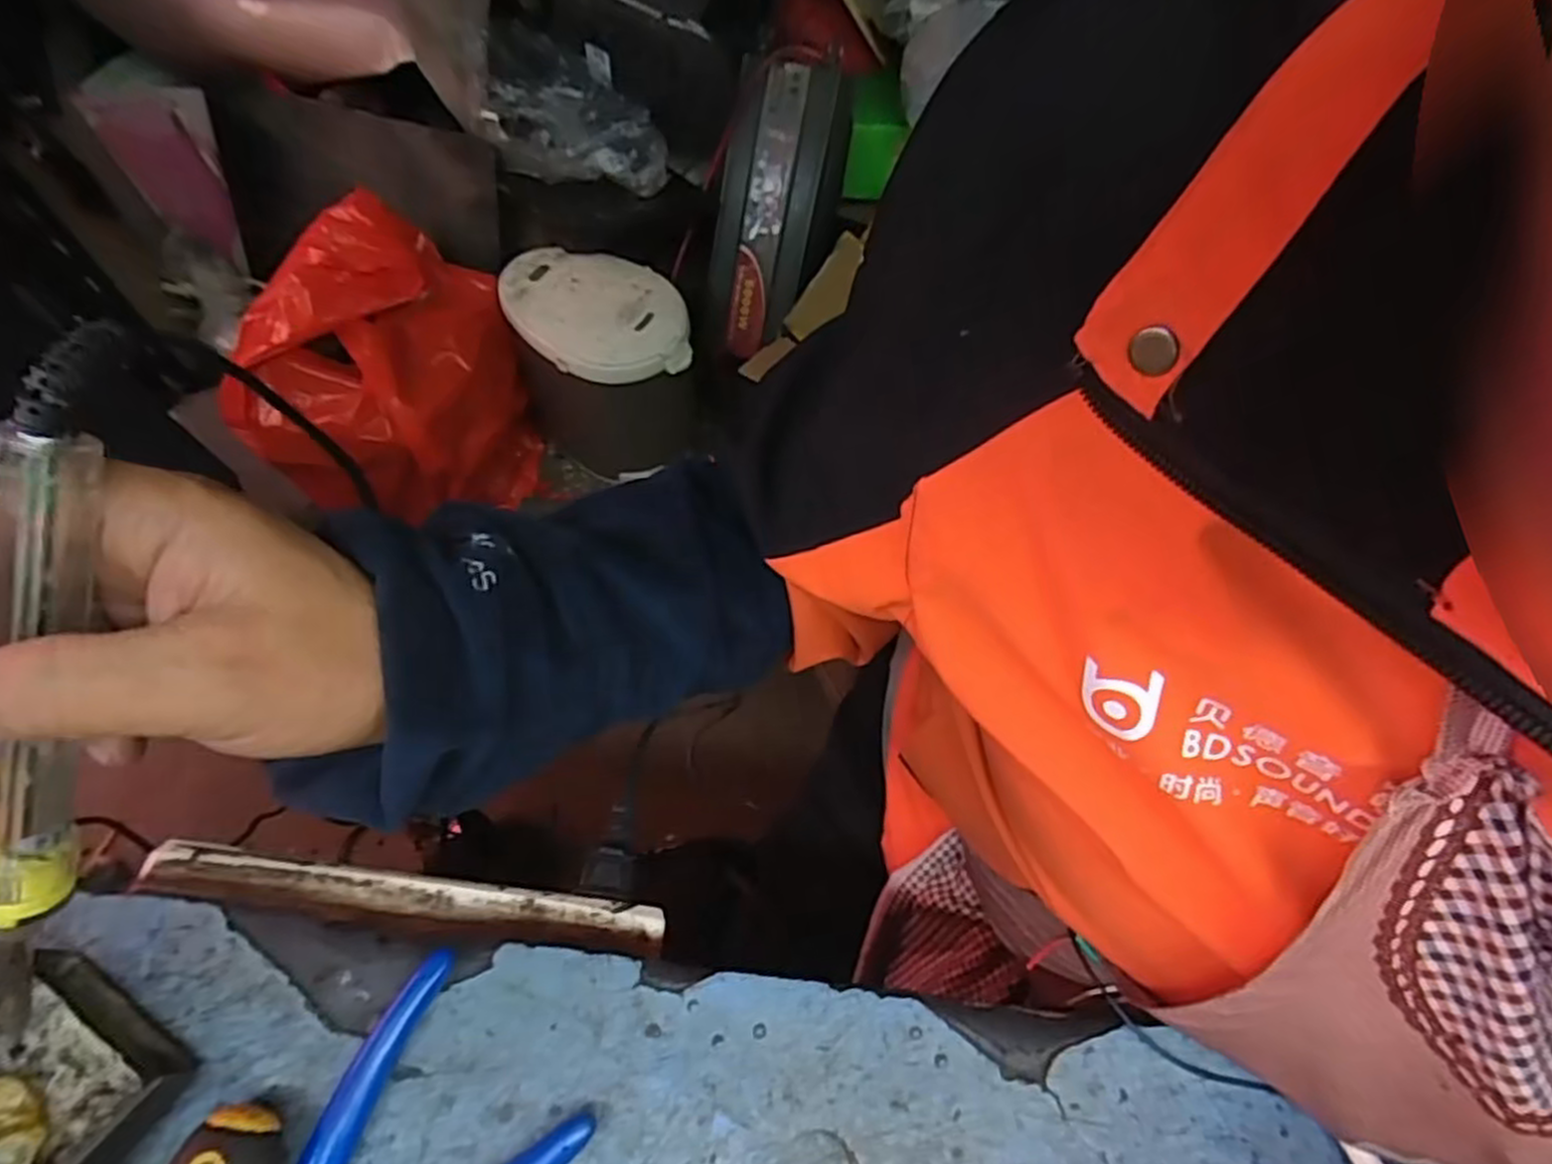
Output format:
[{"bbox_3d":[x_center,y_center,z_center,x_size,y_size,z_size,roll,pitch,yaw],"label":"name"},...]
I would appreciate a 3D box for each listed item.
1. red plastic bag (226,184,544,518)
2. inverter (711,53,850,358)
[{"bbox_3d":[-0.559,-0.293,1.163,0.328,0.390,0.297,1,62,-4],"label":"red plastic bag"},{"bbox_3d":[-0.008,-0.621,1.336,0.160,0.445,0.151,15,18,4],"label":"inverter"}]

